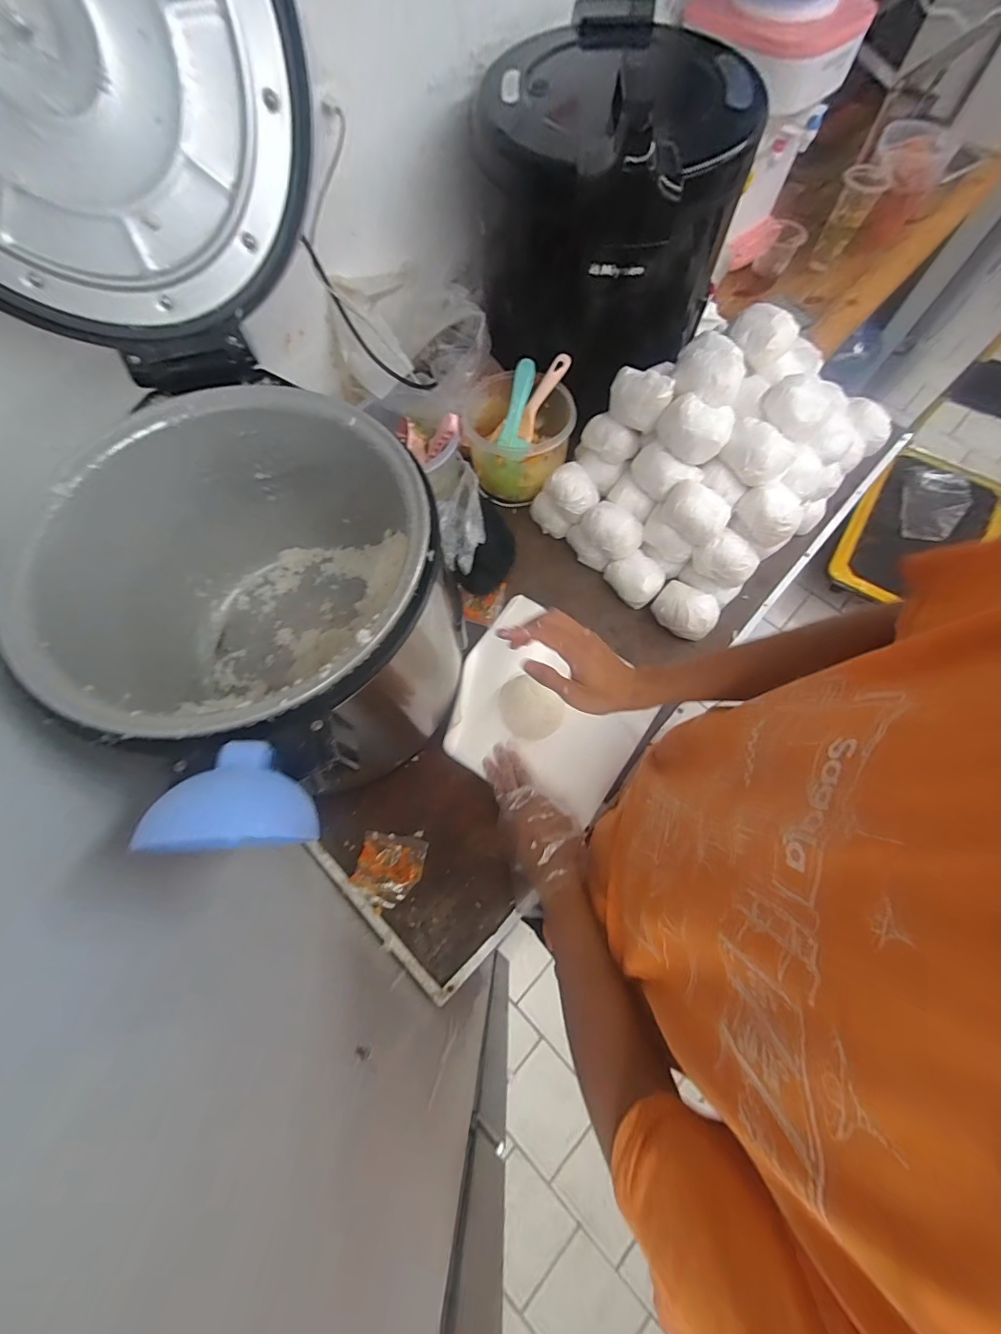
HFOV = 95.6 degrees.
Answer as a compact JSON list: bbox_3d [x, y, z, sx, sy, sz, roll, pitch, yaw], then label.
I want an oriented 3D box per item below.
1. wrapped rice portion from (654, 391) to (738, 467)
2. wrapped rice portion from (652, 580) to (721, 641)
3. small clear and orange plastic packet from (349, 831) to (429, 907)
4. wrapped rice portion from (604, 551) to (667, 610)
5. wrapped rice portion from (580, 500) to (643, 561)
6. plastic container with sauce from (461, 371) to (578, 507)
[{"bbox_3d":[0.280,-0.348,0.645,0.100,0.056,0.094,22,71,9],"label":"wrapped rice portion"},{"bbox_3d":[0.285,-0.088,0.696,0.093,0.047,0.069,37,74,14],"label":"wrapped rice portion"},{"bbox_3d":[-0.144,0.261,0.587,0.083,0.013,0.082,12,70,6],"label":"small clear and orange plastic packet"},{"bbox_3d":[0.214,-0.141,0.713,0.072,0.041,0.084,-26,71,-8],"label":"wrapped rice portion"},{"bbox_3d":[0.173,-0.214,0.692,0.091,0.045,0.065,40,75,15],"label":"wrapped rice portion"},{"bbox_3d":[0.029,-0.387,0.778,0.182,0.117,0.185,4,69,3],"label":"plastic container with sauce"}]

